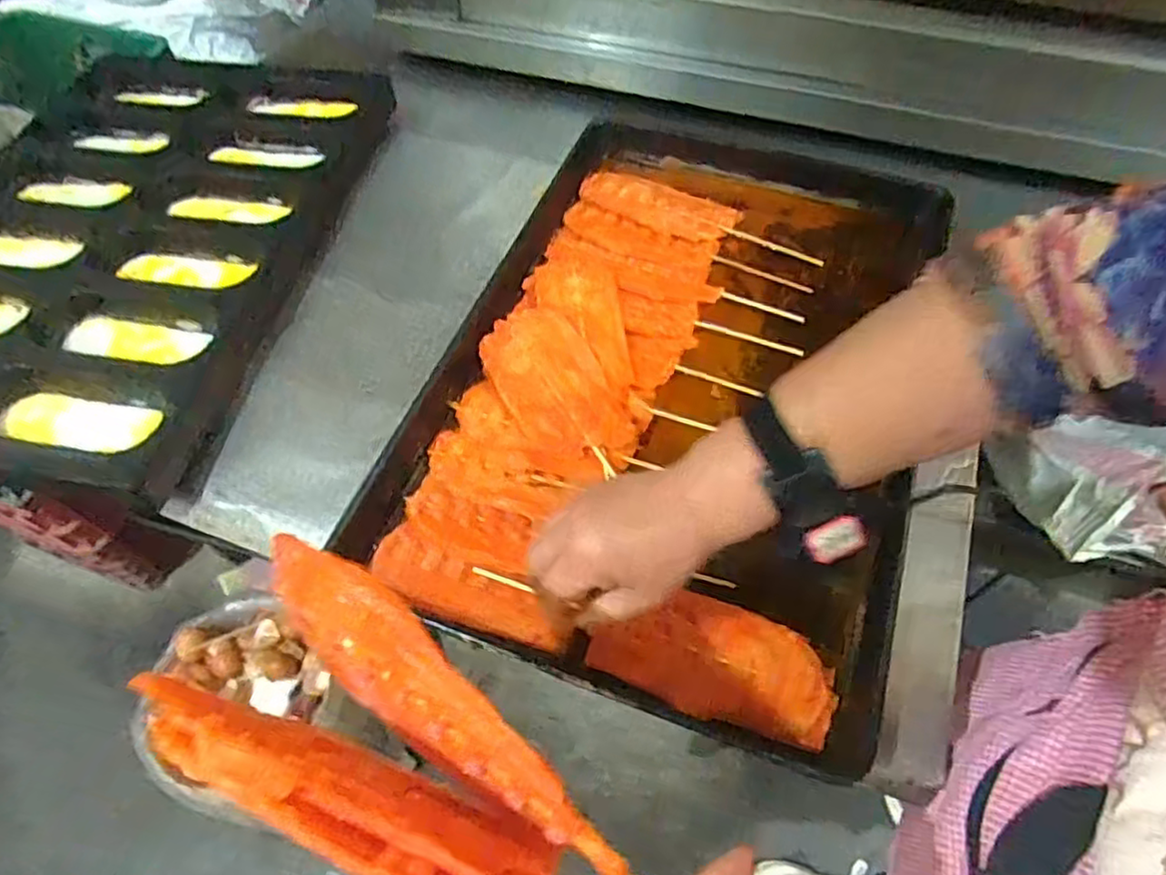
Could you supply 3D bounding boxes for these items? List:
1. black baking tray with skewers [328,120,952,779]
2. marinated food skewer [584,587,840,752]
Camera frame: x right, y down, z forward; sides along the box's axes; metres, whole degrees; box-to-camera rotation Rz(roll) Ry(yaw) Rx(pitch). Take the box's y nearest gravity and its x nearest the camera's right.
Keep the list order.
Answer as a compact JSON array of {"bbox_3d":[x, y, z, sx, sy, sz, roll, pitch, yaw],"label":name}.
[{"bbox_3d":[0.094,-0.067,0.632,0.428,0.045,0.606,20,60,13],"label":"black baking tray with skewers"},{"bbox_3d":[0.094,0.157,0.489,0.166,0.009,0.081,13,59,10],"label":"marinated food skewer"}]

